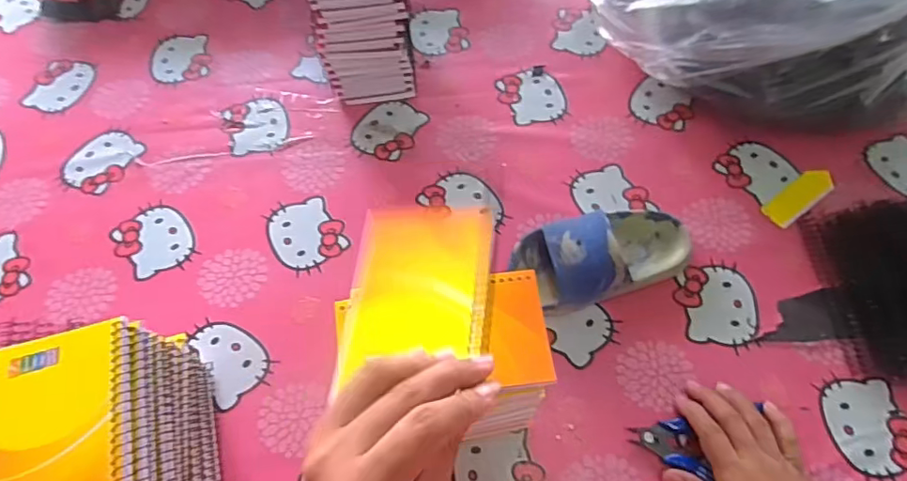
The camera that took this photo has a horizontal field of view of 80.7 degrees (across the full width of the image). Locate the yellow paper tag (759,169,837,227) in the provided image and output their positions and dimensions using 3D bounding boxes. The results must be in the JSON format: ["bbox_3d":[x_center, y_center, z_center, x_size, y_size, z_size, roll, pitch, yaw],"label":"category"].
[{"bbox_3d":[0.357,-0.046,0.548,0.089,0.004,0.030,-34,59,-14],"label":"yellow paper tag"}]

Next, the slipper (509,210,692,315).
[{"bbox_3d":[0.142,0.010,0.493,0.163,0.050,0.079,-13,63,-4],"label":"slipper"}]

